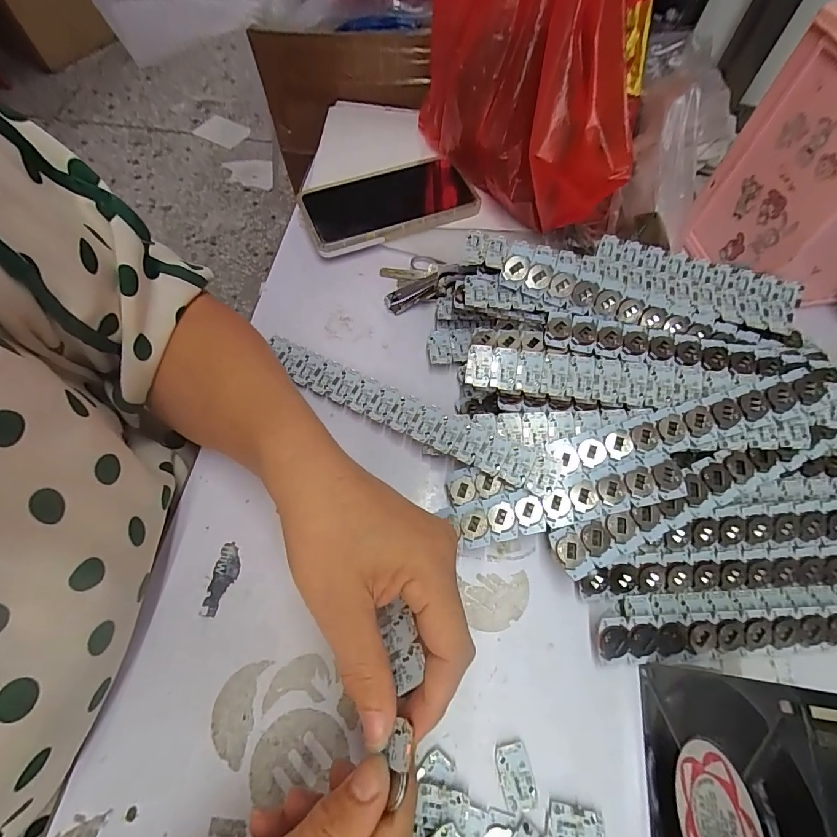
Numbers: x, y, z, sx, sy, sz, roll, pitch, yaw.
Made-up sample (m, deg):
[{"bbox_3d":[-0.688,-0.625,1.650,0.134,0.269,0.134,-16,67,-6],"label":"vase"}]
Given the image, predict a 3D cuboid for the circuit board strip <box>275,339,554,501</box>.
[{"bbox_3d":[-0.014,-0.006,0.314,0.236,0.004,0.030,24,74,18],"label":"circuit board strip"}]

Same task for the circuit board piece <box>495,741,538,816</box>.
[{"bbox_3d":[0.054,0.200,0.235,0.018,0.004,0.030,-10,65,-7],"label":"circuit board piece"}]

